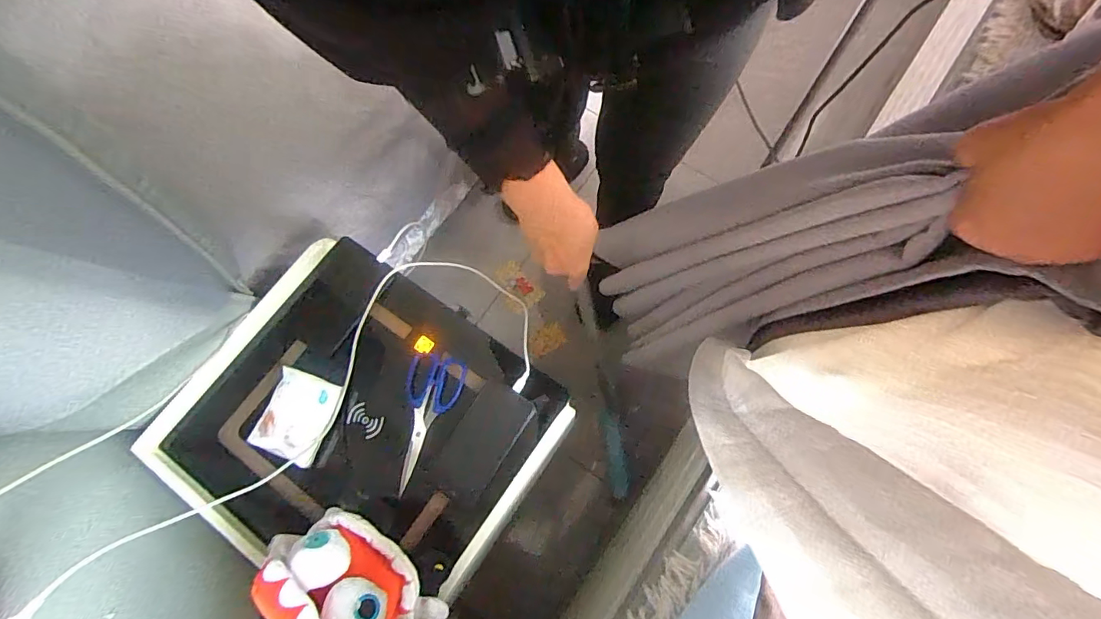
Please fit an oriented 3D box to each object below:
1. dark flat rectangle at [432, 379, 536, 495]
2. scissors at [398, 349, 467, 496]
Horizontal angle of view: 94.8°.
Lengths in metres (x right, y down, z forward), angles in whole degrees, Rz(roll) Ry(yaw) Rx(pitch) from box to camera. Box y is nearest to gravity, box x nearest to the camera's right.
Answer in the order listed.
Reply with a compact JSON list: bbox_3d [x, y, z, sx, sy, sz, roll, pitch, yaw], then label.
[{"bbox_3d":[-0.088,0.169,0.664,0.076,0.011,0.143,29,76,10],"label":"dark flat rectangle"},{"bbox_3d":[-0.172,0.148,0.672,0.079,0.007,0.178,12,73,6],"label":"scissors"}]

